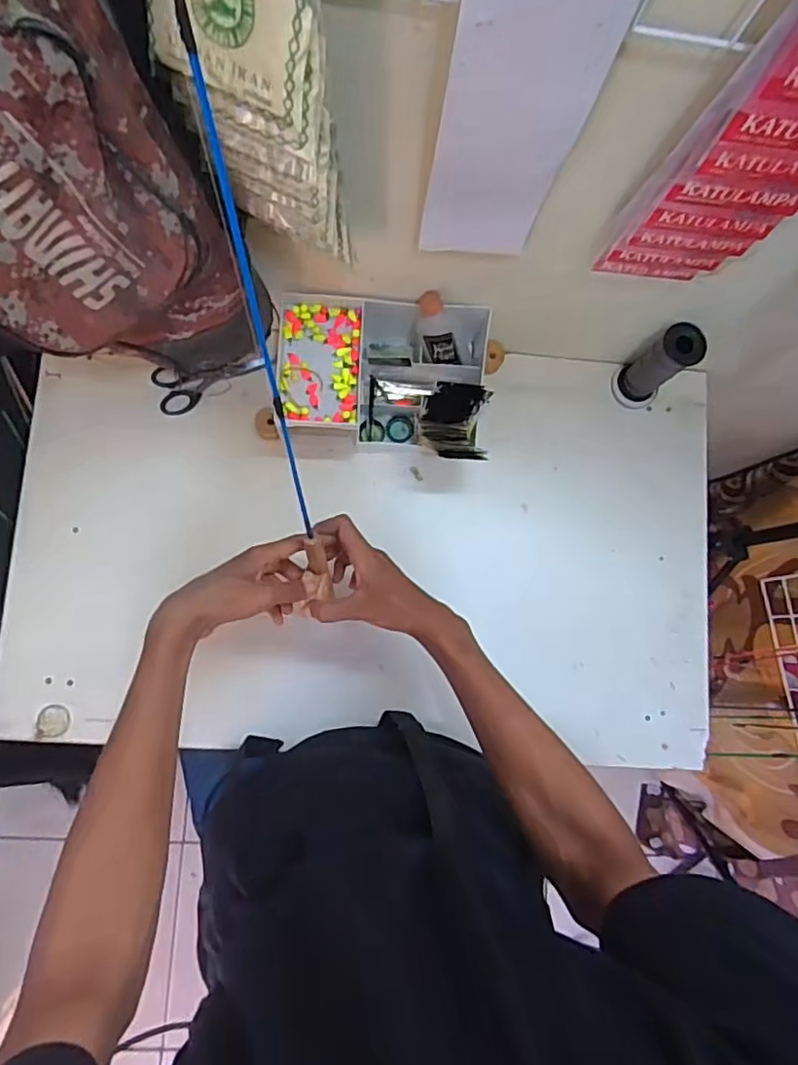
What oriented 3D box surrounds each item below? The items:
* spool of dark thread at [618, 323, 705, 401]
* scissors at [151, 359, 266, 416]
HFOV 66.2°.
[{"bbox_3d":[0.310,-0.201,0.727,0.052,0.120,0.052,-39,87,-9],"label":"spool of dark thread"},{"bbox_3d":[-0.227,-0.172,0.729,0.134,0.007,0.057,-4,90,3],"label":"scissors"}]

